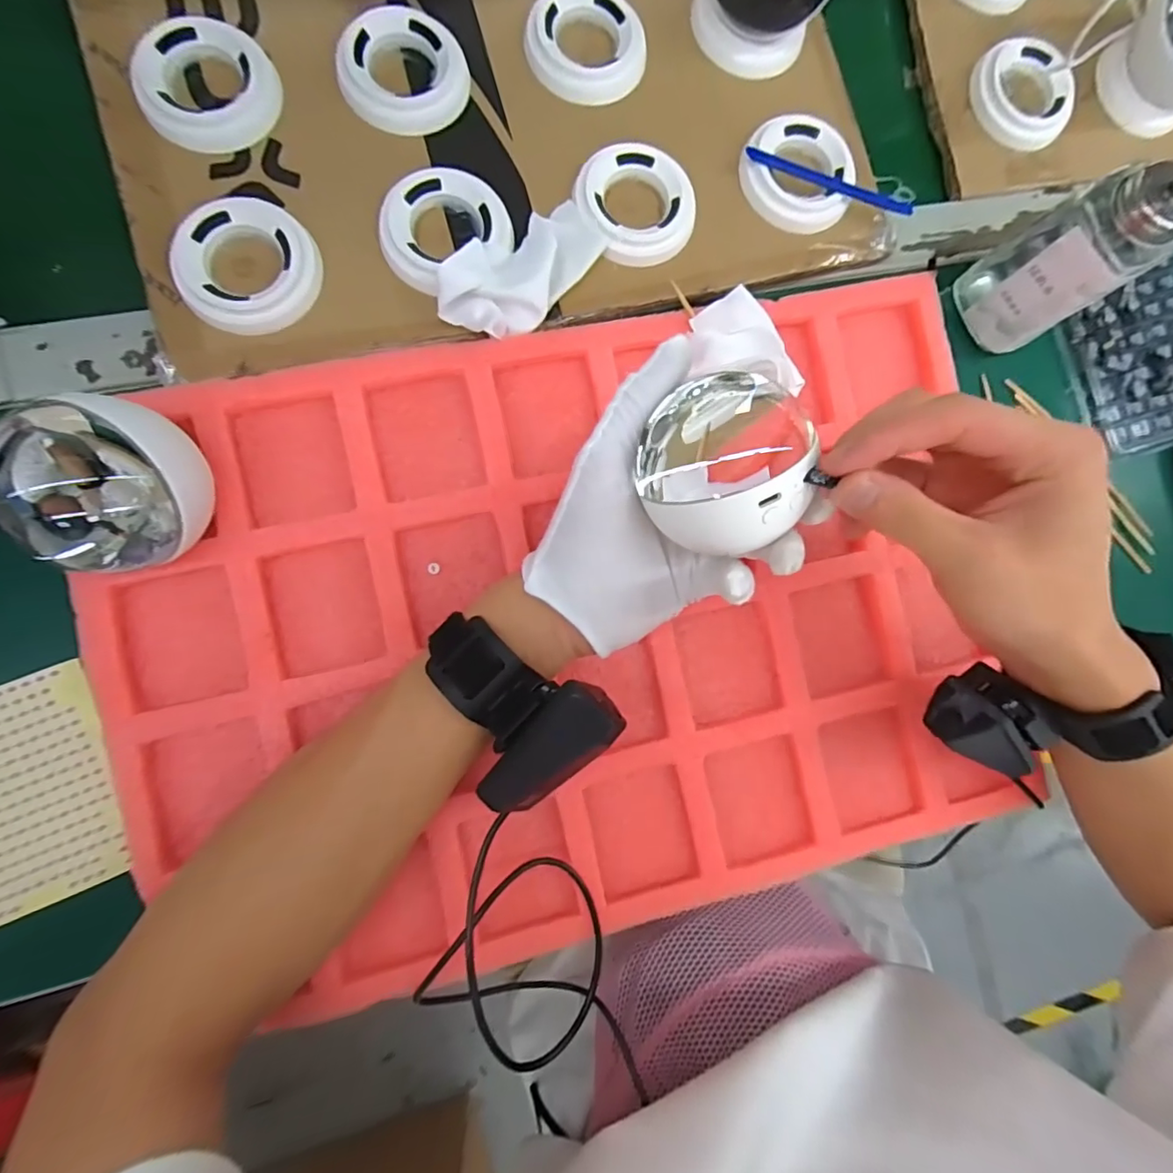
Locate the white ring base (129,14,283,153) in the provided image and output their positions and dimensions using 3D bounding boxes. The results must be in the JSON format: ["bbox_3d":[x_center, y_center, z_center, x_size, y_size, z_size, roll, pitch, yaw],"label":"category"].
[{"bbox_3d":[-0.207,-0.273,0.295,0.068,0.012,0.069,0,87,-7],"label":"white ring base"}]

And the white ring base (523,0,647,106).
[{"bbox_3d":[0.000,-0.326,0.326,0.071,0.011,0.067,0,87,-7],"label":"white ring base"}]

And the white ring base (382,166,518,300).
[{"bbox_3d":[-0.080,-0.203,0.302,0.071,0.014,0.062,-37,92,-7],"label":"white ring base"}]

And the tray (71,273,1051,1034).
[{"bbox_3d":[-0.002,0.022,0.303,0.476,0.020,0.325,-12,88,-7],"label":"tray"}]

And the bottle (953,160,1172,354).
[{"bbox_3d":[0.278,-0.189,0.305,0.046,0.117,0.057,-36,92,-7],"label":"bottle"}]

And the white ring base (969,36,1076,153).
[{"bbox_3d":[0.294,-0.331,0.365,0.065,0.013,0.069,0,87,-7],"label":"white ring base"}]

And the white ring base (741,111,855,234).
[{"bbox_3d":[0.130,-0.253,0.332,0.068,0.013,0.063,0,87,-7],"label":"white ring base"}]

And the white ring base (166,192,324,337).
[{"bbox_3d":[-0.180,-0.171,0.289,0.070,0.012,0.075,-2,88,-7],"label":"white ring base"}]

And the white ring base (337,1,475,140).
[{"bbox_3d":[-0.104,-0.295,0.310,0.071,0.008,0.070,-7,88,-7],"label":"white ring base"}]

